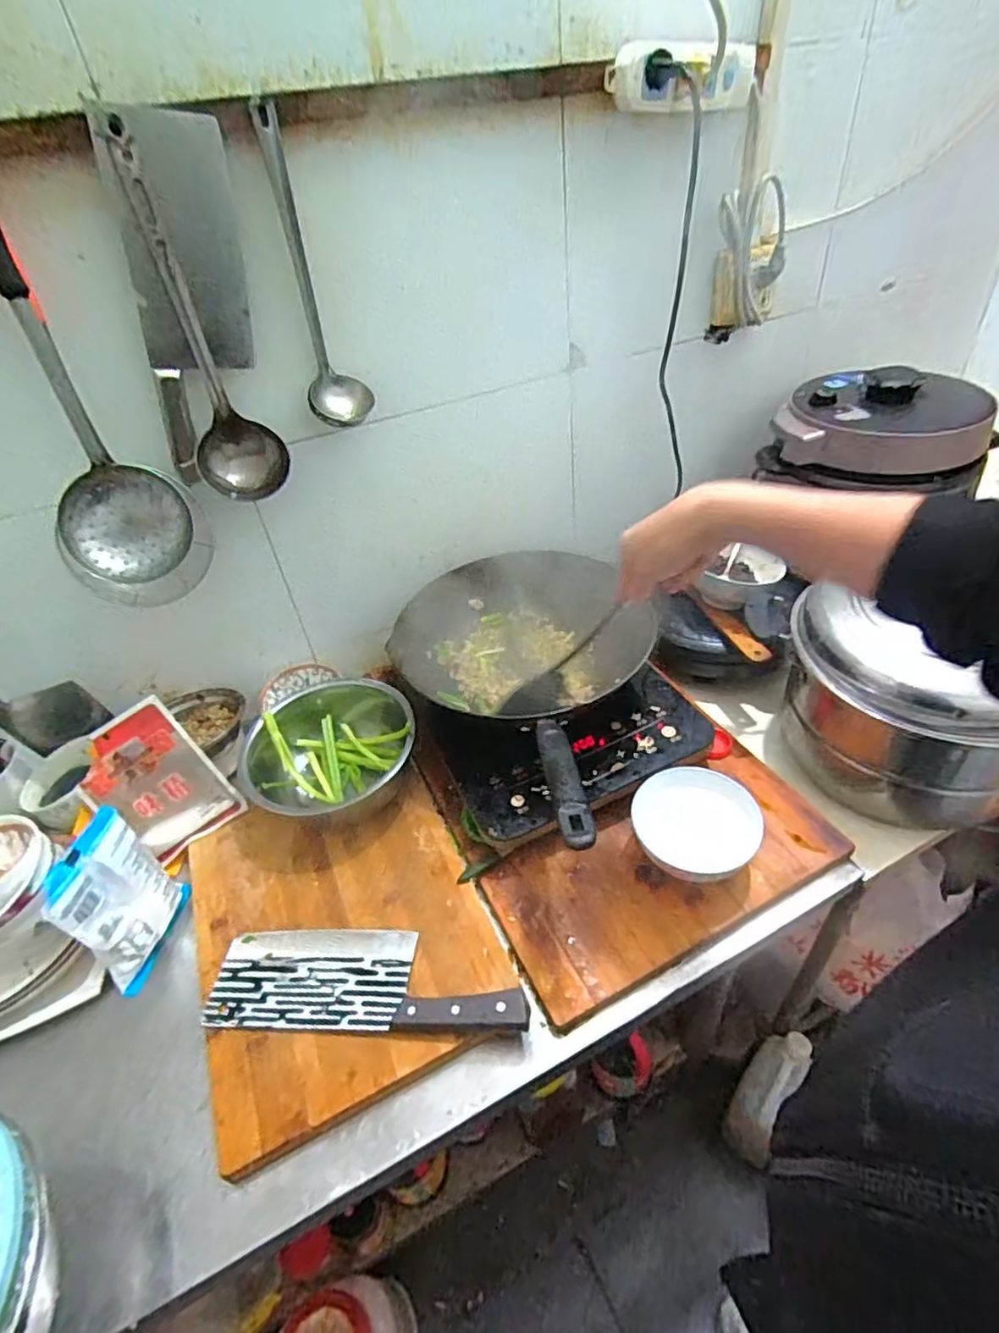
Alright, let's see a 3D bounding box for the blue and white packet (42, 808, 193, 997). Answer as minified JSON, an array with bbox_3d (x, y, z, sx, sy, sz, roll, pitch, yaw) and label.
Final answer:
[{"bbox_3d":[-0.385,0.237,0.630,0.027,0.151,0.115,-14,36,18],"label":"blue and white packet"}]

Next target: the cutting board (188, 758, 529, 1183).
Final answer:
[{"bbox_3d":[-0.163,0.260,0.642,0.277,0.024,0.340,-21,42,-16],"label":"cutting board"}]

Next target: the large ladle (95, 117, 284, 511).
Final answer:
[{"bbox_3d":[-0.291,-0.320,0.592,0.086,0.307,0.056,-20,42,-14],"label":"large ladle"}]

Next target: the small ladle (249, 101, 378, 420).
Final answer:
[{"bbox_3d":[-0.188,-0.383,0.616,0.064,0.268,0.045,-11,40,-5],"label":"small ladle"}]

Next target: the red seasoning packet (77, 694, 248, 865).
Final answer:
[{"bbox_3d":[-0.396,0.134,0.717,0.113,0.169,0.026,-44,18,-26],"label":"red seasoning packet"}]

